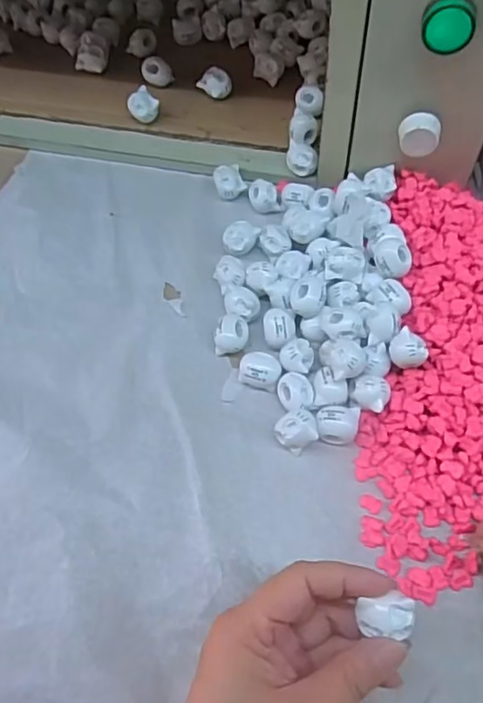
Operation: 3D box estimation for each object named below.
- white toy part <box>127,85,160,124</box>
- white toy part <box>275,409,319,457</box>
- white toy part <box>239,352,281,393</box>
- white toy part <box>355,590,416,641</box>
[{"bbox_3d":[-0.080,-0.198,0.479,0.023,0.023,0.025,-15,60,-7],"label":"white toy part"},{"bbox_3d":[0.031,0.046,0.341,0.022,0.025,0.021,-1,59,1],"label":"white toy part"},{"bbox_3d":[0.011,0.013,0.366,0.024,0.016,0.021,7,60,6],"label":"white toy part"},{"bbox_3d":[0.065,0.117,0.260,0.022,0.009,0.017,7,60,6],"label":"white toy part"}]

